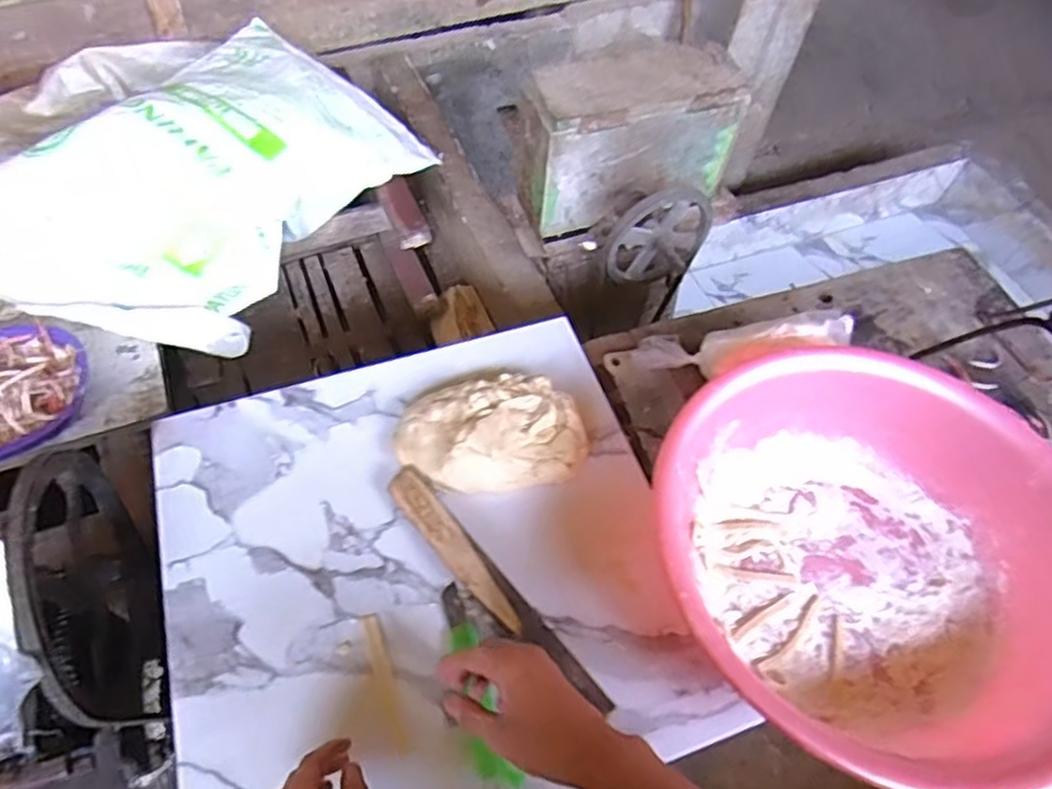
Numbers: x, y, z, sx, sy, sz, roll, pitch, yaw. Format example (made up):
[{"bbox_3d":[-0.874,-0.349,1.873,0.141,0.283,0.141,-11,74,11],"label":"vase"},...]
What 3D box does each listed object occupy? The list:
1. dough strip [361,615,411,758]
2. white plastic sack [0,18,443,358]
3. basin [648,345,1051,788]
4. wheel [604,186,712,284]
[{"bbox_3d":[-0.126,0.258,0.628,0.016,0.006,0.125,-17,58,-15],"label":"dough strip"},{"bbox_3d":[-0.524,-0.363,1.125,0.444,0.193,0.681,27,57,14],"label":"white plastic sack"},{"bbox_3d":[0.335,0.161,0.684,0.404,0.137,0.405,2,55,-3],"label":"basin"},{"bbox_3d":[0.226,-0.266,1.190,0.197,0.198,0.054,-36,54,17],"label":"wheel"}]

